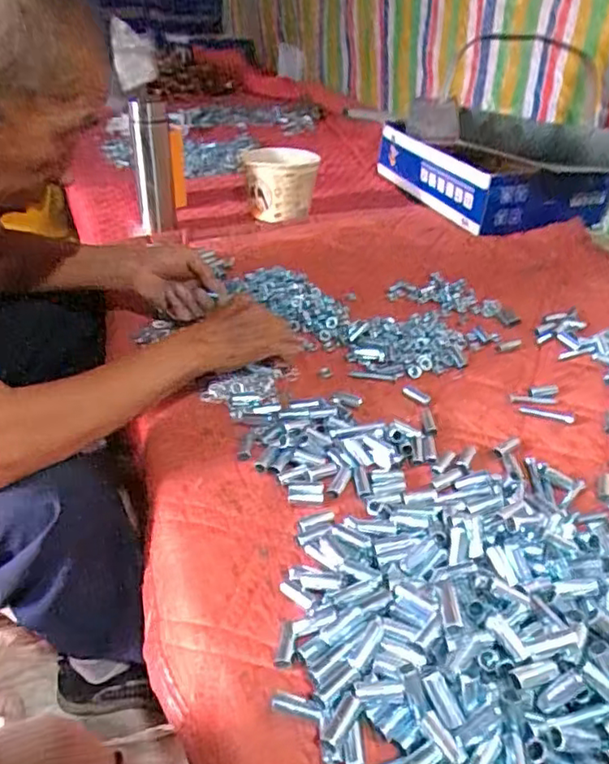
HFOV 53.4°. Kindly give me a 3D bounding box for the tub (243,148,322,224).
[{"bbox_3d":[-0.046,-0.374,1.156,0.140,0.115,0.117,-2,36,-4],"label":"tub"}]

